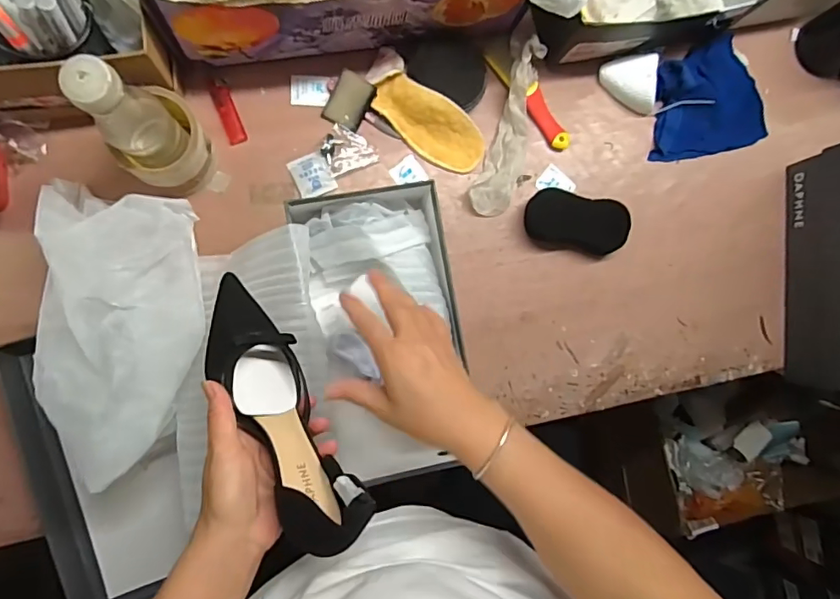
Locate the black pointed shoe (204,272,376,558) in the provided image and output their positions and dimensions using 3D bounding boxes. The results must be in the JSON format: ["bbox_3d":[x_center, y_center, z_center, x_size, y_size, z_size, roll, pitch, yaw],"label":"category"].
[{"bbox_3d":[-0.114,0.088,0.425,0.062,0.074,0.235,-29,65,-9],"label":"black pointed shoe"}]

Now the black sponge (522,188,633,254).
[{"bbox_3d":[0.194,-0.094,0.637,0.120,0.026,0.064,10,86,-9],"label":"black sponge"}]

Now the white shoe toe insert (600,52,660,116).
[{"bbox_3d":[0.266,-0.276,0.659,0.070,0.032,0.064,0,88,-9],"label":"white shoe toe insert"}]

